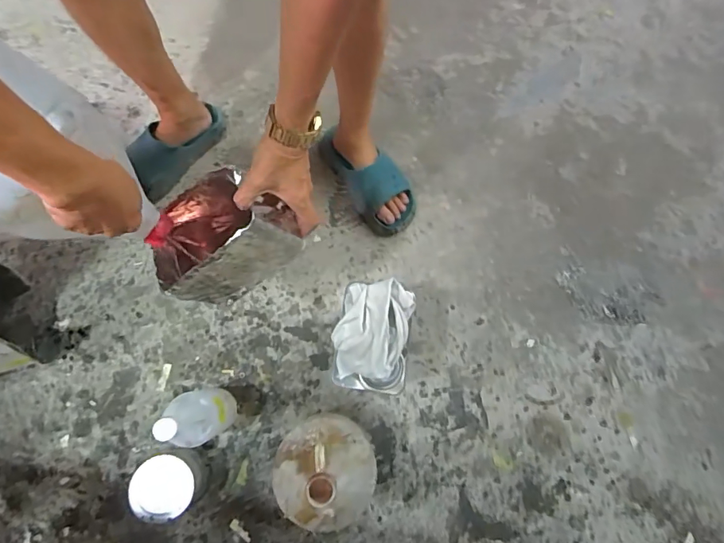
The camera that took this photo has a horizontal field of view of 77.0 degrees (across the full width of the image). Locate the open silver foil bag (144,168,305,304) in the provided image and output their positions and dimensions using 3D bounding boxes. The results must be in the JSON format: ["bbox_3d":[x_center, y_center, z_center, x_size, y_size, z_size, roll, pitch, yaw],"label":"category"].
[{"bbox_3d":[-0.180,-0.048,0.574,0.167,0.134,0.143,-29,81,-5],"label":"open silver foil bag"}]

